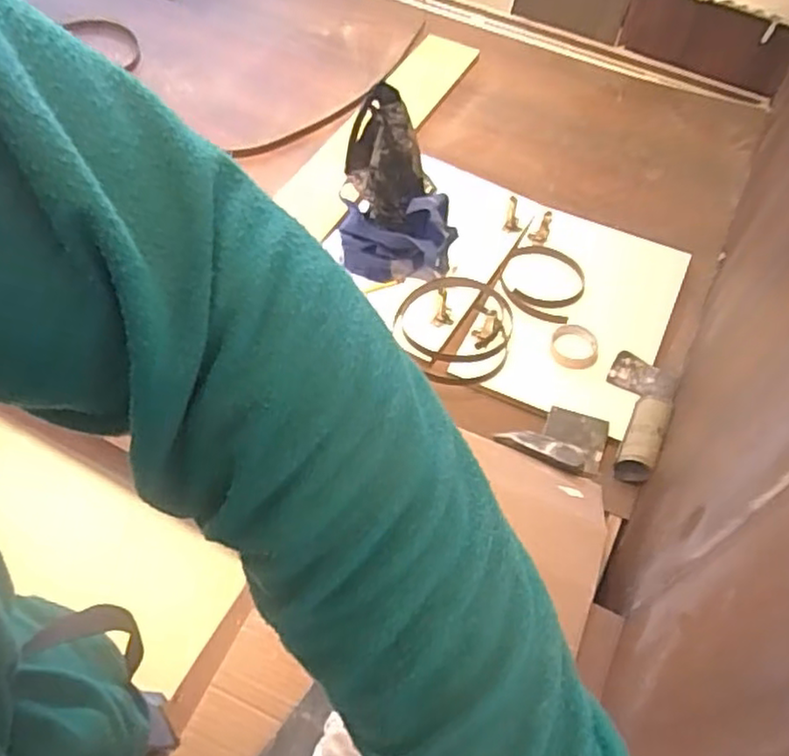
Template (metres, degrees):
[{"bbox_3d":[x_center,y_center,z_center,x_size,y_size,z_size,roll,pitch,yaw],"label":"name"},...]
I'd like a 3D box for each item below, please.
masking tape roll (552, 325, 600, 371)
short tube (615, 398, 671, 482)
[{"bbox_3d":[0.329,-0.059,1.258,0.083,0.024,0.093,11,56,4],"label":"masking tape roll"},{"bbox_3d":[0.405,0.090,1.123,0.056,0.048,0.162,25,58,13],"label":"short tube"}]

